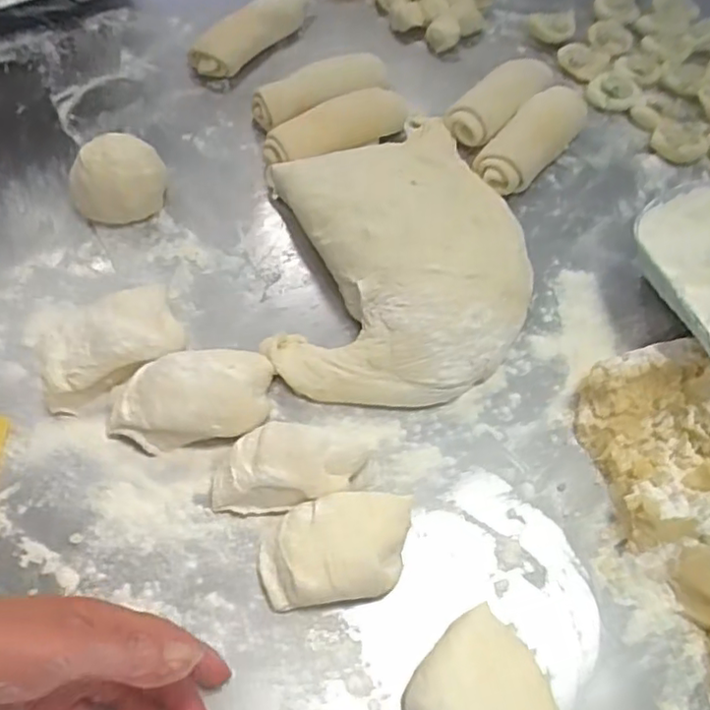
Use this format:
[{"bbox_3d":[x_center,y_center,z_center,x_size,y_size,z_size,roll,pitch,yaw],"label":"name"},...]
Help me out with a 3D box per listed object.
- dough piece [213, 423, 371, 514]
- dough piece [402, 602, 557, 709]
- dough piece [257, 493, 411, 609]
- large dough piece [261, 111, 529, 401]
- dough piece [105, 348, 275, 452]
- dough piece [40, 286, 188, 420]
[{"bbox_3d":[-0.049,0.079,0.472,0.115,0.040,0.063,-3,59,-1],"label":"dough piece"},{"bbox_3d":[0.076,0.217,0.396,0.084,0.028,0.083,-34,64,-17],"label":"dough piece"},{"bbox_3d":[-0.013,0.132,0.439,0.107,0.042,0.069,-7,59,-3],"label":"dough piece"},{"bbox_3d":[0.035,-0.109,0.566,0.226,0.067,0.310,-2,59,0],"label":"large dough piece"},{"bbox_3d":[-0.128,0.031,0.493,0.124,0.044,0.071,-7,59,-3],"label":"dough piece"},{"bbox_3d":[-0.205,-0.013,0.525,0.117,0.043,0.086,-23,61,-12],"label":"dough piece"}]

